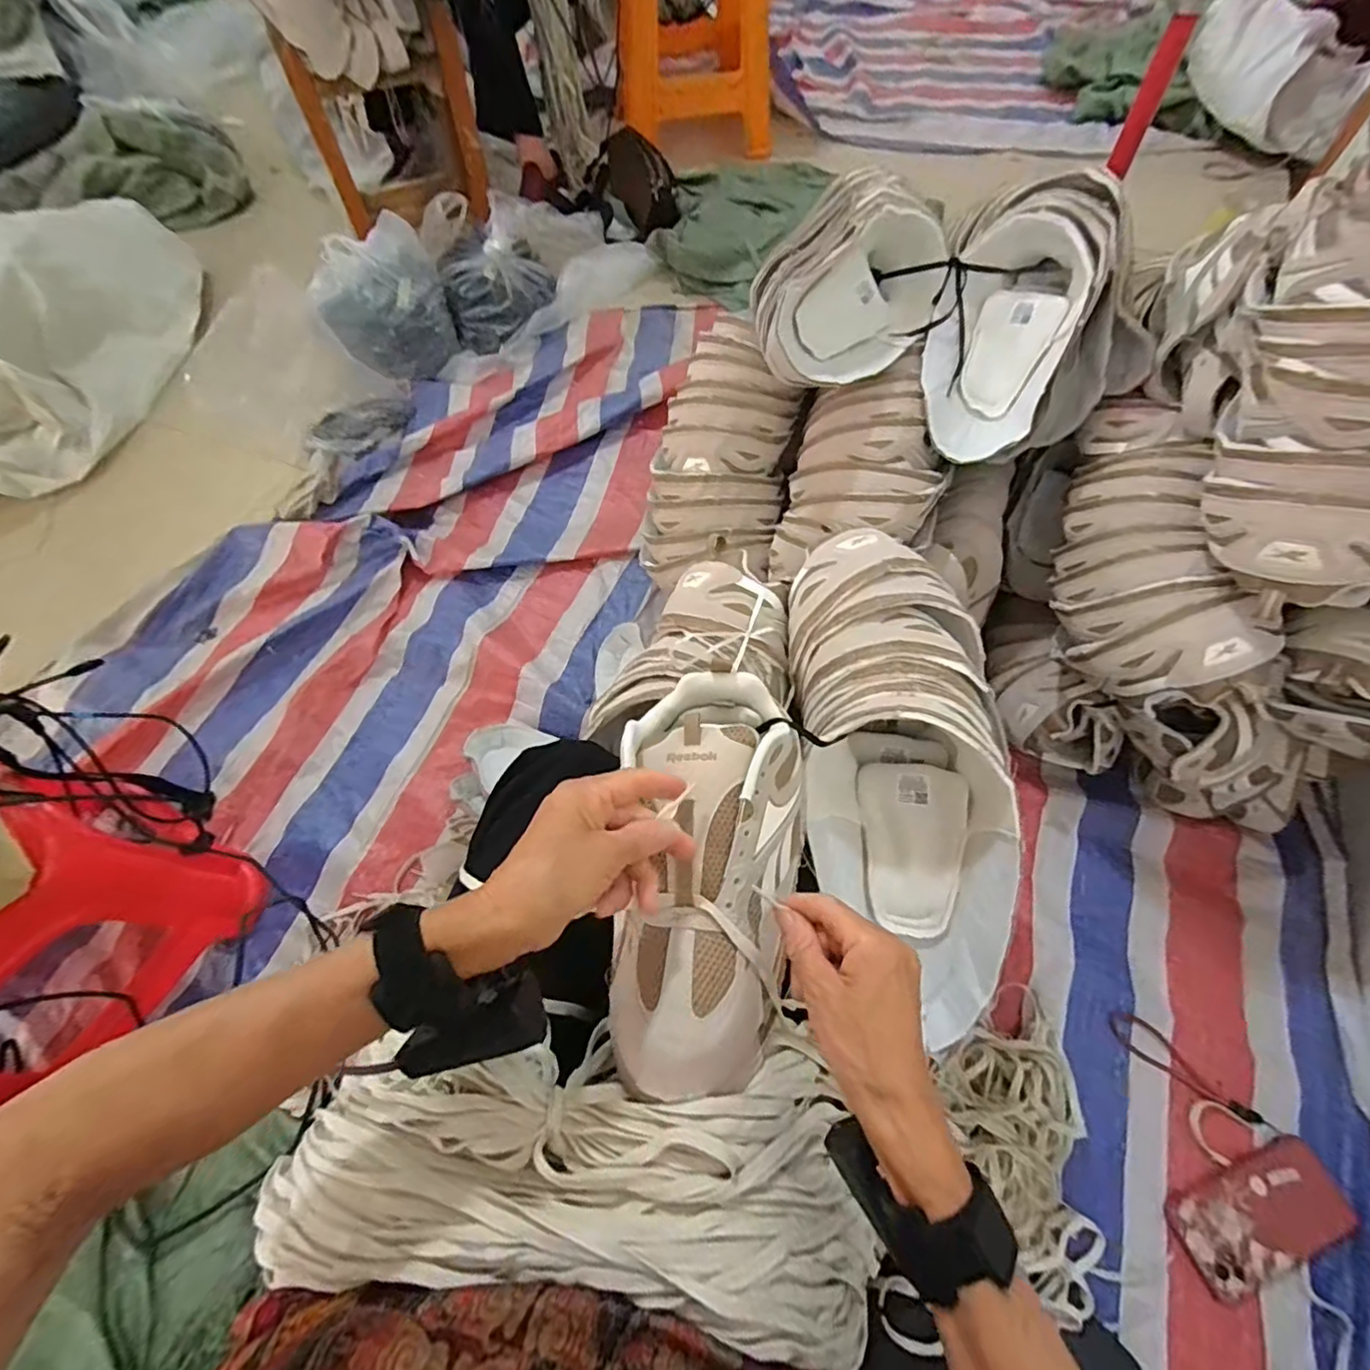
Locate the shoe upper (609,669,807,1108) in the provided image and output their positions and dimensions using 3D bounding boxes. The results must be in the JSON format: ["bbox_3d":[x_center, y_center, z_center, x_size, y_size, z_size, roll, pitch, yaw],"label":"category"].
[{"bbox_3d":[0.016,0.113,0.397,0.118,0.068,0.258,6,64,5],"label":"shoe upper"}]

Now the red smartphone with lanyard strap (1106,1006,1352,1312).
[{"bbox_3d":[0.528,0.451,0.613,0.158,0.016,0.225,-18,65,-6],"label":"red smartphone with lanyard strap"}]

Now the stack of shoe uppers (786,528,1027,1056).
[{"bbox_3d":[0.174,0.058,0.479,0.171,0.143,0.409,-9,78,-2],"label":"stack of shoe uppers"}]

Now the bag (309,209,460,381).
[{"bbox_3d":[-0.566,-0.724,1.152,0.214,0.139,0.238,-24,65,-9],"label":"bag"}]

